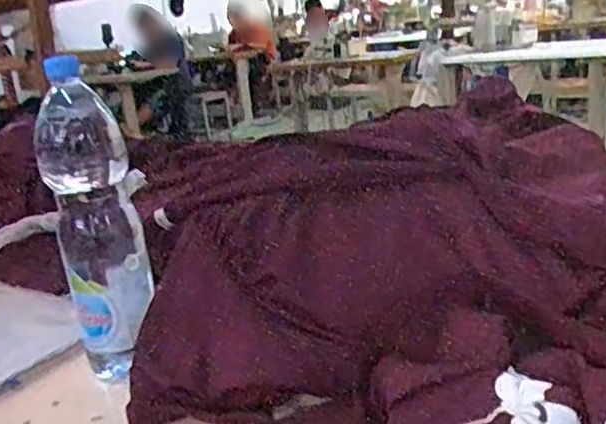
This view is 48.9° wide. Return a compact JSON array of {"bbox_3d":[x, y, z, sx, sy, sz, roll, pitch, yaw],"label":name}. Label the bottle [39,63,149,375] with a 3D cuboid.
[{"bbox_3d":[-0.207,0.023,0.682,0.082,0.318,0.085,-11,18,-14],"label":"bottle"}]

